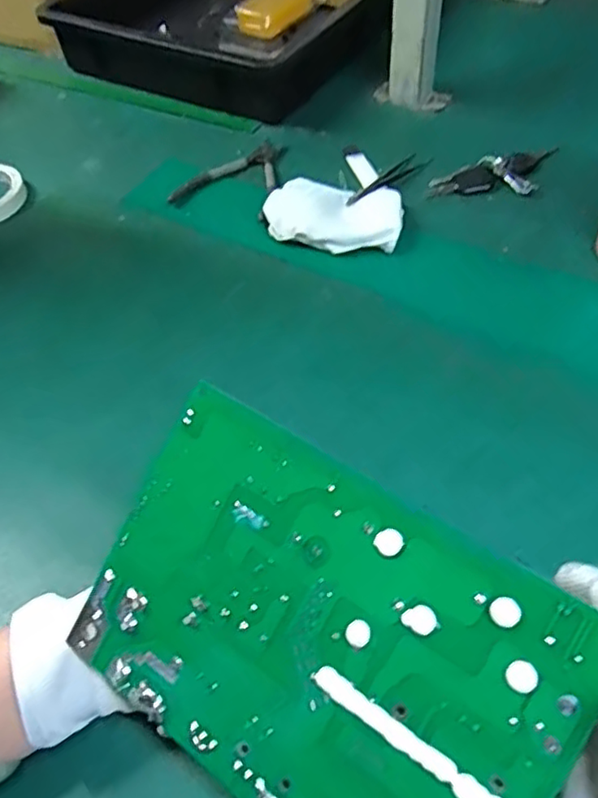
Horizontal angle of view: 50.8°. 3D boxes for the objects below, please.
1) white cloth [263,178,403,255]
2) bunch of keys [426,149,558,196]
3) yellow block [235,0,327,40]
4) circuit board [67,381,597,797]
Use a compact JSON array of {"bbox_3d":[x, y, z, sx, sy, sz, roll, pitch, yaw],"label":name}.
[{"bbox_3d":[0.033,-0.175,0.606,0.127,0.023,0.088,6,52,9],"label":"white cloth"},{"bbox_3d":[0.209,-0.227,0.644,0.142,0.018,0.054,-15,52,-7],"label":"bunch of keys"},{"bbox_3d":[-0.026,-0.563,0.907,0.140,0.042,0.046,-30,55,-18],"label":"yellow block"},{"bbox_3d":[0.004,0.097,0.253,0.193,0.004,0.135,29,92,23],"label":"circuit board"}]

